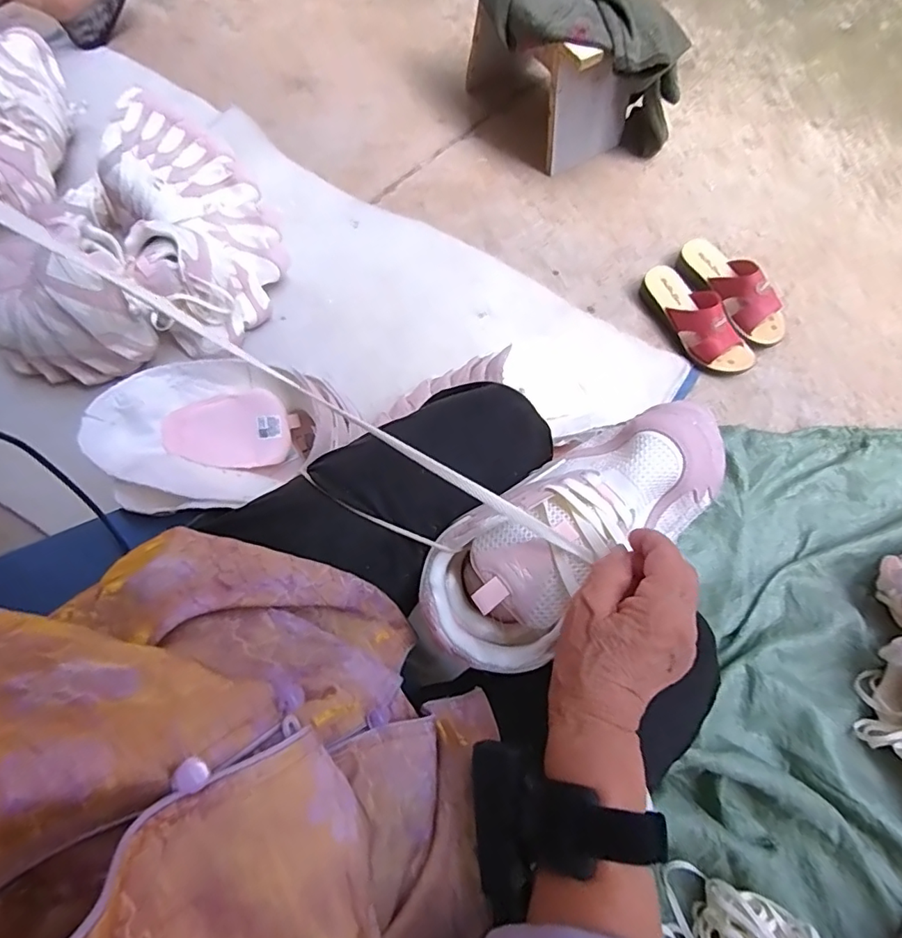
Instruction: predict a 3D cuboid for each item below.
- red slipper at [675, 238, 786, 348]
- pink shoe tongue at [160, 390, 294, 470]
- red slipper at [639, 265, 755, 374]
[{"bbox_3d":[0.484,-0.310,0.904,0.098,0.076,0.229,-30,74,-12],"label":"red slipper"},{"bbox_3d":[-0.236,-0.036,0.568,0.121,0.005,0.081,-16,106,-19],"label":"pink shoe tongue"},{"bbox_3d":[0.410,-0.255,0.879,0.083,0.072,0.227,-28,73,-11],"label":"red slipper"}]

